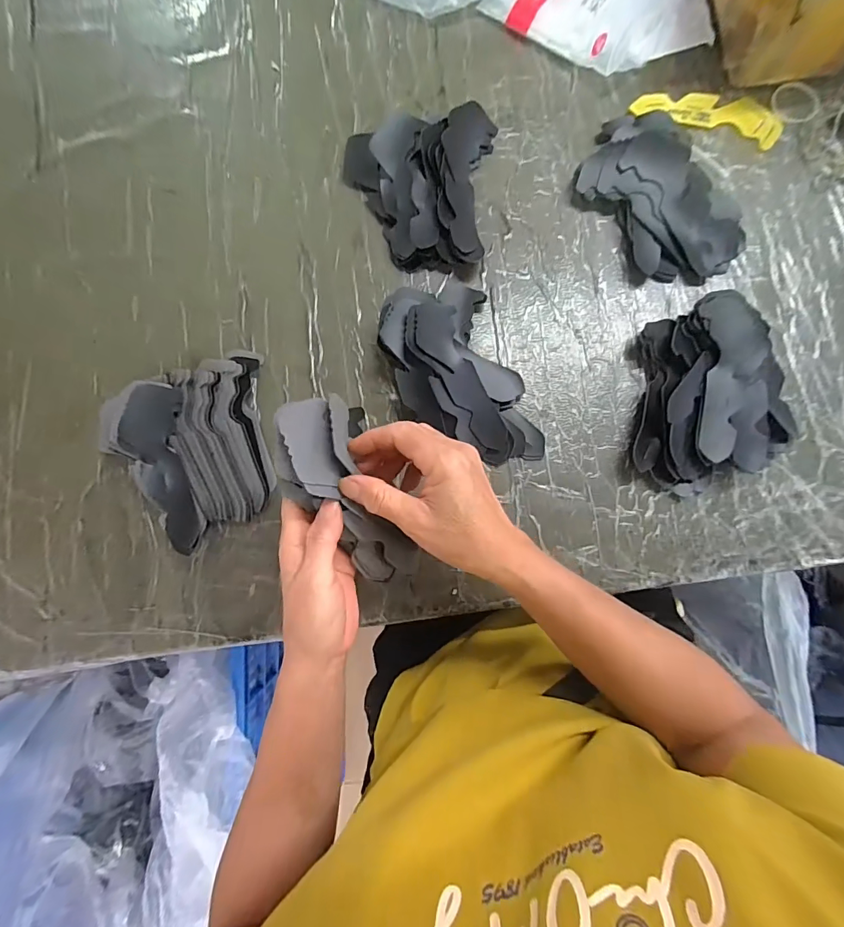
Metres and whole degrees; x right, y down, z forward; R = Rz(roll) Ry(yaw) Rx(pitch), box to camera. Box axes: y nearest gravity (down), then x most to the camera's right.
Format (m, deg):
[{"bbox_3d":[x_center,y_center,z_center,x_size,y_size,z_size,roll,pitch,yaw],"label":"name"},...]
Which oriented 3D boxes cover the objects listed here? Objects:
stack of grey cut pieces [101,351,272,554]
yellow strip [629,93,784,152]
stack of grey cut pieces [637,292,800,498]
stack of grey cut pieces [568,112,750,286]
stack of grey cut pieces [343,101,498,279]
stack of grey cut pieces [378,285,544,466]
[{"bbox_3d":[-0.197,-0.018,0.389,0.128,0.049,0.151,-27,84,-2],"label":"stack of grey cut pieces"},{"bbox_3d":[0.292,-0.358,0.438,0.148,0.007,0.045,14,84,3],"label":"yellow strip"},{"bbox_3d":[0.268,-0.062,0.388,0.136,0.029,0.176,7,84,2],"label":"stack of grey cut pieces"},{"bbox_3d":[0.230,-0.260,0.411,0.110,0.034,0.179,-29,84,-2],"label":"stack of grey cut pieces"},{"bbox_3d":[-0.006,-0.279,0.427,0.145,0.035,0.162,2,84,2],"label":"stack of grey cut pieces"},{"bbox_3d":[0.033,-0.078,0.394,0.106,0.041,0.177,-22,83,-1],"label":"stack of grey cut pieces"}]

